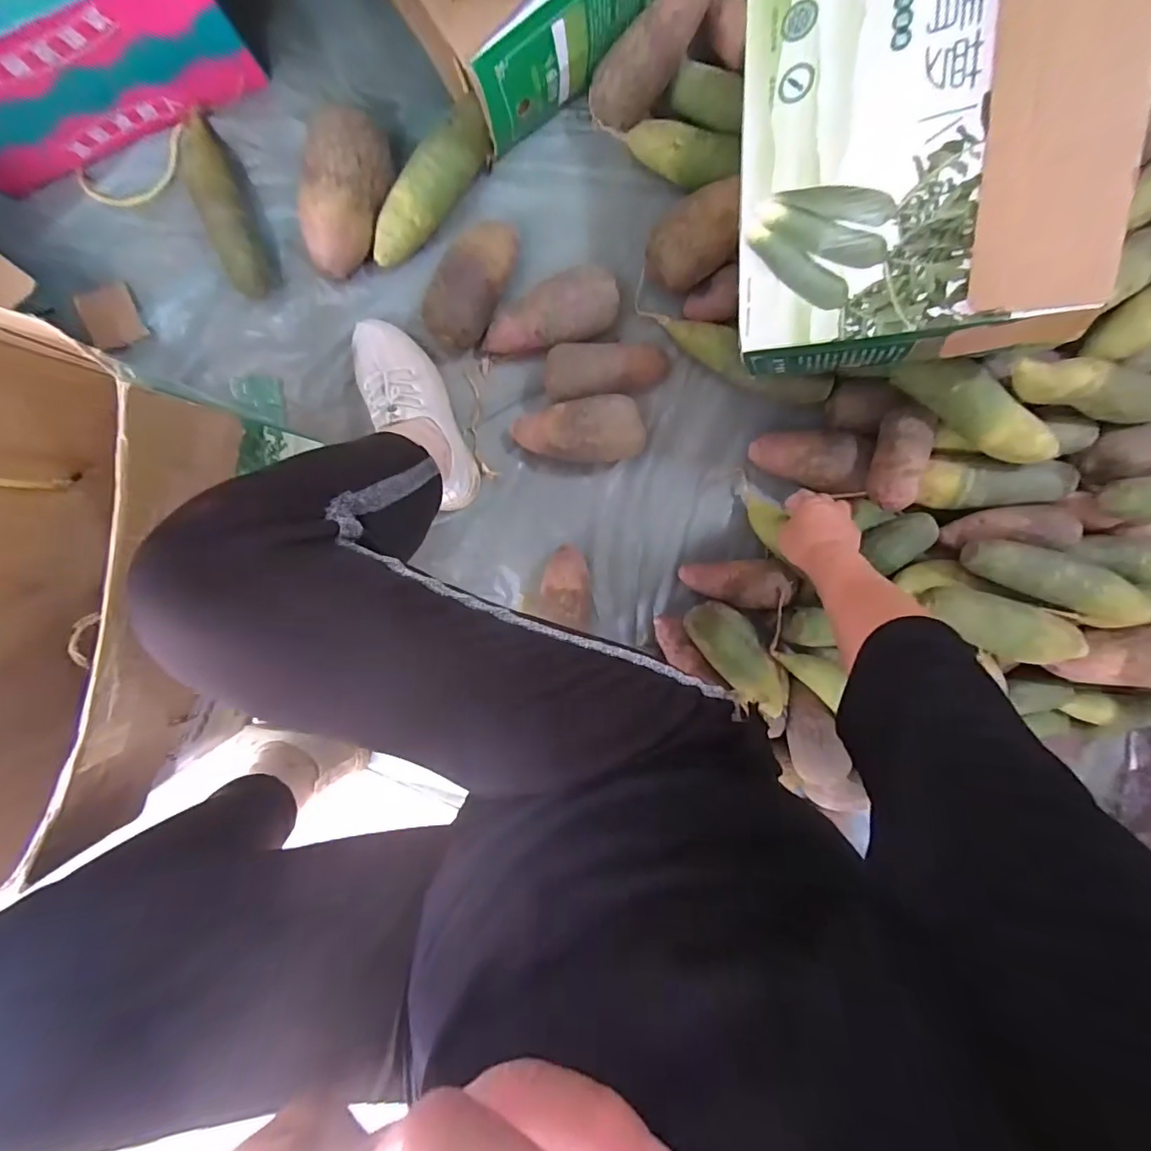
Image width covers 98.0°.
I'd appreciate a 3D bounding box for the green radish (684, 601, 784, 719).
[{"bbox_3d":[0.212,0.102,0.651,0.070,0.059,0.183,-38,99,3],"label":"green radish"}]

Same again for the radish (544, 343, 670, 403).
[{"bbox_3d":[0.041,-0.253,0.625,0.160,0.061,0.064,-6,99,-2],"label":"radish"}]

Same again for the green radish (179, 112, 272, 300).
[{"bbox_3d":[-0.409,-0.429,0.583,0.055,0.049,0.201,-19,99,0],"label":"green radish"}]

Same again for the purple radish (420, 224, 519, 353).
[{"bbox_3d":[-0.123,-0.344,0.597,0.073,0.069,0.155,29,96,-7],"label":"purple radish"}]

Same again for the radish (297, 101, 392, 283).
[{"bbox_3d":[-0.263,-0.426,0.574,0.088,0.083,0.150,9,98,-4],"label":"radish"}]

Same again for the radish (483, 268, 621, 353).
[{"bbox_3d":[-0.030,-0.314,0.608,0.170,0.064,0.072,-17,99,0],"label":"radish"}]

